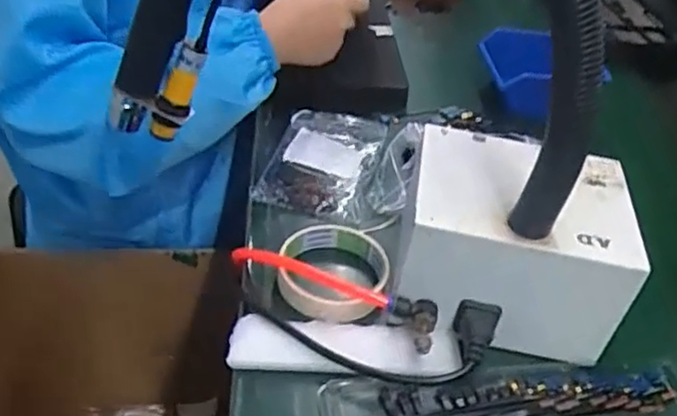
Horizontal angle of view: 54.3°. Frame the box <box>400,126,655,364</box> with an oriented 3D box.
[{"bbox_3d":[0.127,0.023,0.502,0.157,0.104,0.132,11,41,3],"label":"box"}]

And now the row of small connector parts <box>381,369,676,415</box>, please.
[{"bbox_3d":[0.136,0.133,0.457,0.209,0.011,0.031,-3,43,-11],"label":"row of small connector parts"}]

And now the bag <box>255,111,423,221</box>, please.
[{"bbox_3d":[0.004,-0.048,0.637,0.134,0.029,0.150,13,42,7],"label":"bag"}]

